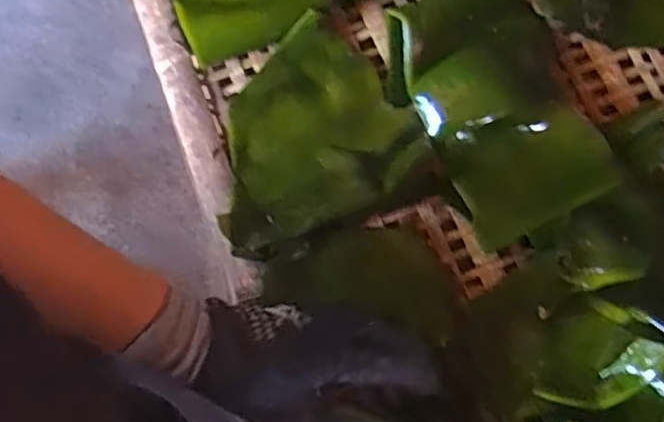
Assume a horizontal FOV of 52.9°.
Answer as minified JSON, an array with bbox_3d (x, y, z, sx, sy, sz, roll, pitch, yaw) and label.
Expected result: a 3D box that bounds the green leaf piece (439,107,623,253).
[{"bbox_3d":[0.172,-0.038,0.585,0.127,0.004,0.102,-26,86,19],"label":"green leaf piece"}]

